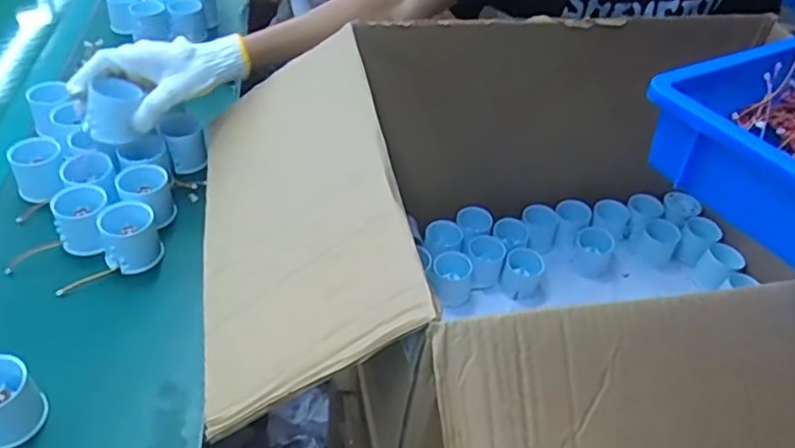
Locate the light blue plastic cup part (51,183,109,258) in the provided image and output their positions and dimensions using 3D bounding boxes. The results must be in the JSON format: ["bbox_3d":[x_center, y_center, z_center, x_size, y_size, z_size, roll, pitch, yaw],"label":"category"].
[{"bbox_3d":[-0.322,-0.004,0.642,0.051,0.055,0.055,5,43,0],"label":"light blue plastic cup part"}]

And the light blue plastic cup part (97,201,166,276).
[{"bbox_3d":[-0.265,0.012,0.623,0.054,0.057,0.048,-15,46,-21],"label":"light blue plastic cup part"}]

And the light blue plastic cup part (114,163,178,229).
[{"bbox_3d":[-0.265,-0.026,0.661,0.058,0.046,0.049,15,43,10],"label":"light blue plastic cup part"}]

